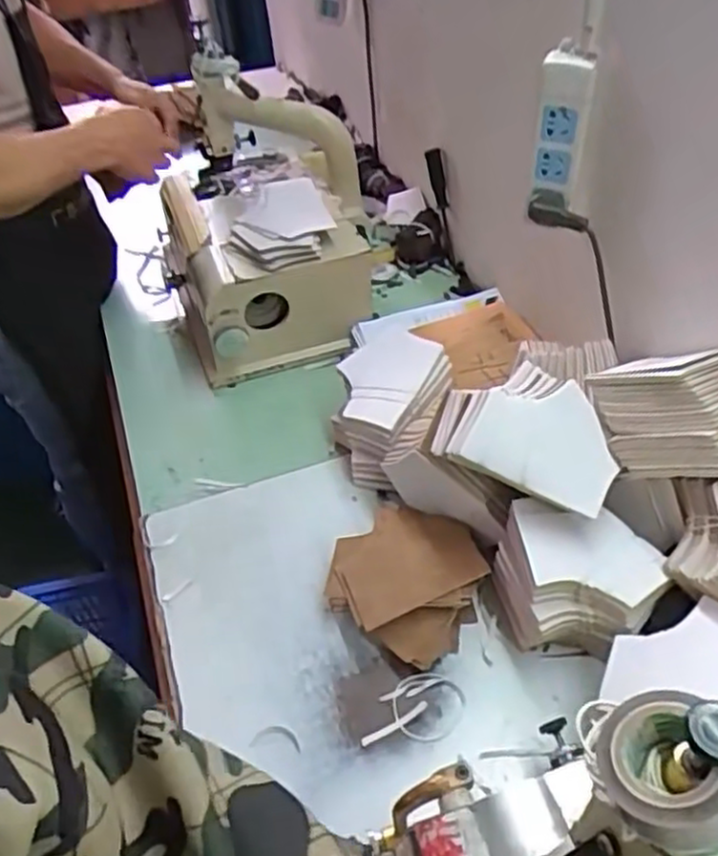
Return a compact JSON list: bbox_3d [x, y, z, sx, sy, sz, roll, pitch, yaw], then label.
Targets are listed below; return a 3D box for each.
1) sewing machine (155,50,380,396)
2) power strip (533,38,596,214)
[{"bbox_3d":[-0.127,-0.279,0.986,0.267,0.286,0.303,-17,46,-12],"label":"sewing machine"},{"bbox_3d":[0.198,-0.294,0.716,0.049,0.133,0.035,10,47,14],"label":"power strip"}]

